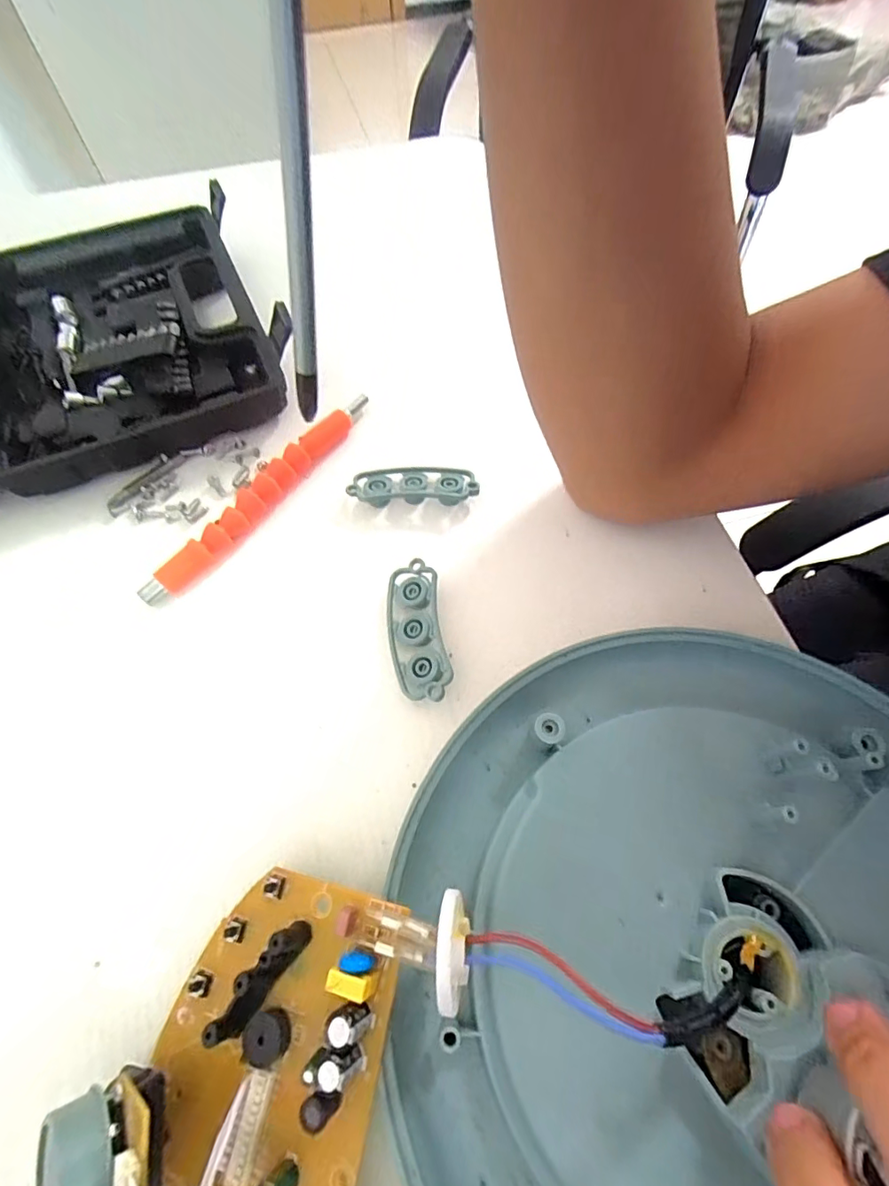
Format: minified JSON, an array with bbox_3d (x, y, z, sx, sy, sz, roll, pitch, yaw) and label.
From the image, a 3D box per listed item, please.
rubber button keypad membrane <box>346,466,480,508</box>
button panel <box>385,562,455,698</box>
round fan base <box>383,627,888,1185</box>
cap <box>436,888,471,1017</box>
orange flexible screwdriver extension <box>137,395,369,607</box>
[{"bbox_3d":[-0.017,-0.060,0.292,0.069,0.013,0.027,-2,63,1],"label":"rubber button keypad membrane"},{"bbox_3d":[-0.014,0.019,0.251,0.027,0.013,0.068,-9,63,-2],"label":"button panel"},{"bbox_3d":[0.096,0.112,0.176,0.235,0.046,0.210,-16,64,-9],"label":"round fan base"},{"bbox_3d":[0.003,0.116,0.171,0.010,0.031,0.032,2,63,1],"label":"cap"},{"bbox_3d":[-0.098,-0.056,0.286,0.014,0.016,0.163,32,69,17],"label":"orange flexible screwdriver extension"}]

